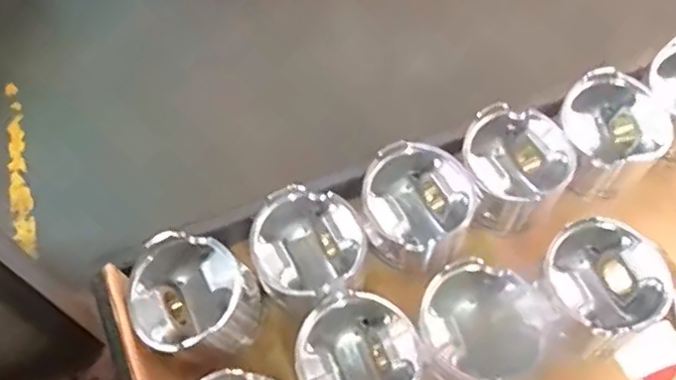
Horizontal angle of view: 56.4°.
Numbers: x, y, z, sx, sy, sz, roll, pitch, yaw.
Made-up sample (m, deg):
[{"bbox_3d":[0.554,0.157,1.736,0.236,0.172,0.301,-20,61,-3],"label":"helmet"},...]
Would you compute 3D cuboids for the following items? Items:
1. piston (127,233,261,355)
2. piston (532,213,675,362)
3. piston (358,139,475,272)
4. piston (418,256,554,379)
[{"bbox_3d":[-0.143,0.111,0.624,0.114,0.085,0.108,28,65,14],"label":"piston"},{"bbox_3d":[0.251,0.095,0.615,0.110,0.090,0.111,0,62,0],"label":"piston"},{"bbox_3d":[0.081,0.015,0.654,0.113,0.071,0.115,31,66,16],"label":"piston"},{"bbox_3d":[0.134,0.135,0.591,0.119,0.072,0.113,25,64,13],"label":"piston"}]

